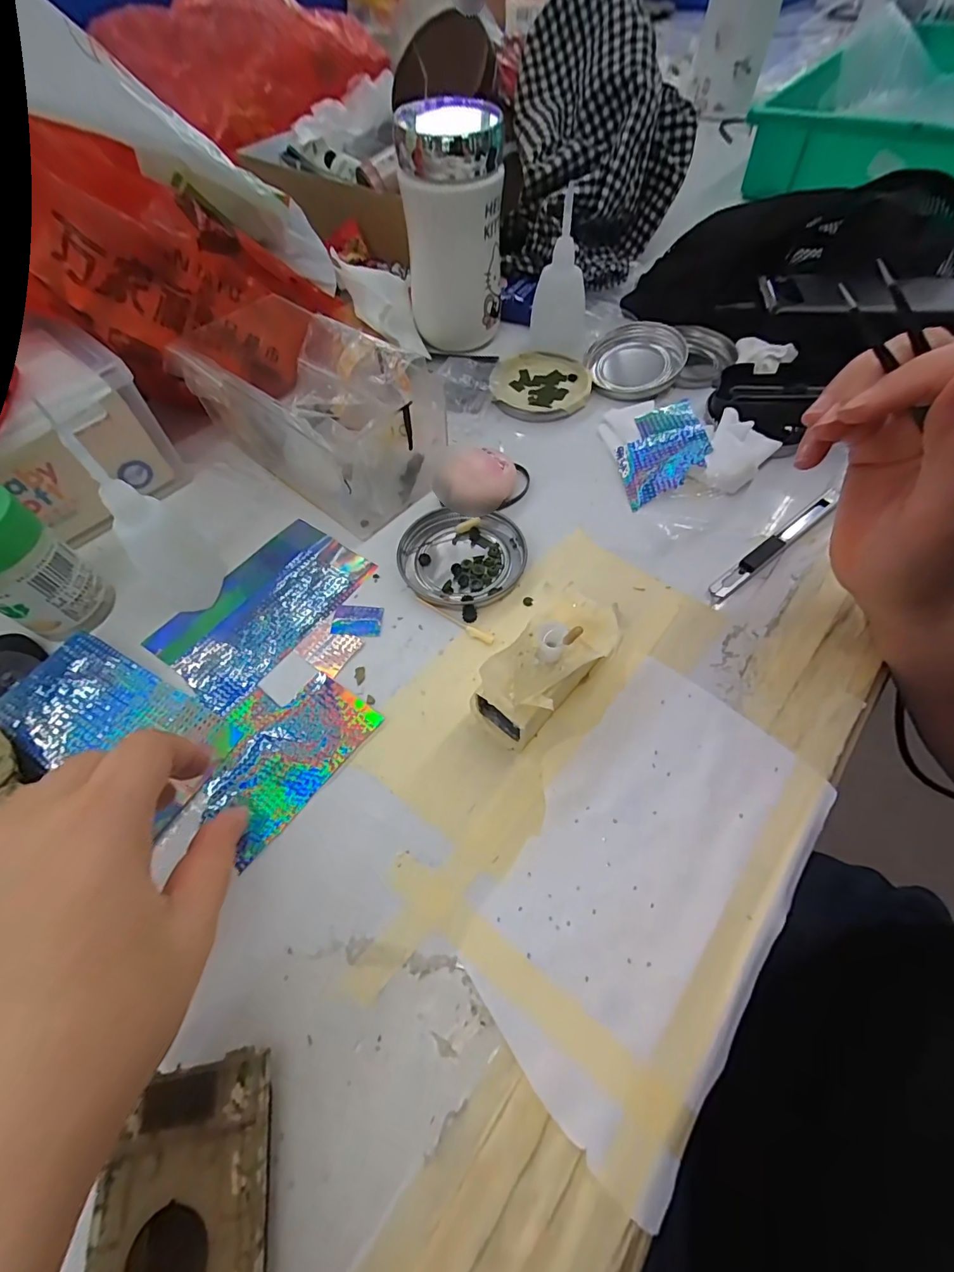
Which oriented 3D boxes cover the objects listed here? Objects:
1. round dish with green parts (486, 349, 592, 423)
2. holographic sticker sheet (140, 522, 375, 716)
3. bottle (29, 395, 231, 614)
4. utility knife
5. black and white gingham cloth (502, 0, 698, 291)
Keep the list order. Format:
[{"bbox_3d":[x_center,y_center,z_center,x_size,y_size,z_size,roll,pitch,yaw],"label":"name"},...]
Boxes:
[{"bbox_3d":[0.052,-0.207,0.390,0.078,0.009,0.078,-1,60,1],"label":"round dish with green parts"},{"bbox_3d":[-0.130,-0.020,0.294,0.076,0.004,0.123,32,66,18],"label":"holographic sticker sheet"},{"bbox_3d":[-0.177,-0.059,0.254,0.041,0.113,0.038,-39,66,-19],"label":"bottle"},{"bbox_3d":[0.185,-0.057,0.298,0.120,0.010,0.011,-36,65,-18],"label":"utility knife"},{"bbox_3d":[0.111,-0.445,0.437,0.158,0.157,0.176,6,60,5],"label":"black and white gingham cloth"}]

